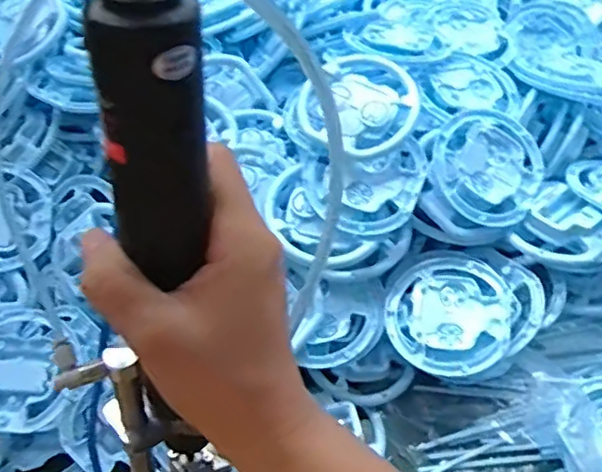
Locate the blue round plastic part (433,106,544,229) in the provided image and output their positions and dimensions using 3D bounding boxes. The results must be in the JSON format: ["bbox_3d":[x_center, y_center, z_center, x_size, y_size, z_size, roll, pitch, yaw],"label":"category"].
[{"bbox_3d":[0.163,-0.062,0.550,0.100,0.015,0.100,3,80,-15],"label":"blue round plastic part"}]

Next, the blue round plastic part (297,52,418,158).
[{"bbox_3d":[0.052,-0.114,0.544,0.100,0.013,0.098,-2,66,6],"label":"blue round plastic part"}]

